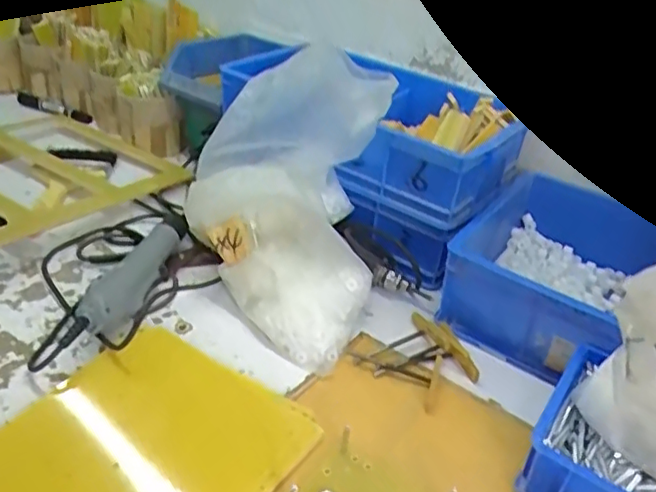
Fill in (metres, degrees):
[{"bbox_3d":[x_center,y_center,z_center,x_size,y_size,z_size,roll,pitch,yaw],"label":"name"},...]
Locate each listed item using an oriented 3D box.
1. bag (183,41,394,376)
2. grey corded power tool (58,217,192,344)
[{"bbox_3d":[-0.040,-0.049,0.601,0.193,0.218,0.244,-1,35,-11],"label":"bag"},{"bbox_3d":[-0.195,0.032,0.615,0.043,0.038,0.221,13,35,10],"label":"grey corded power tool"}]

